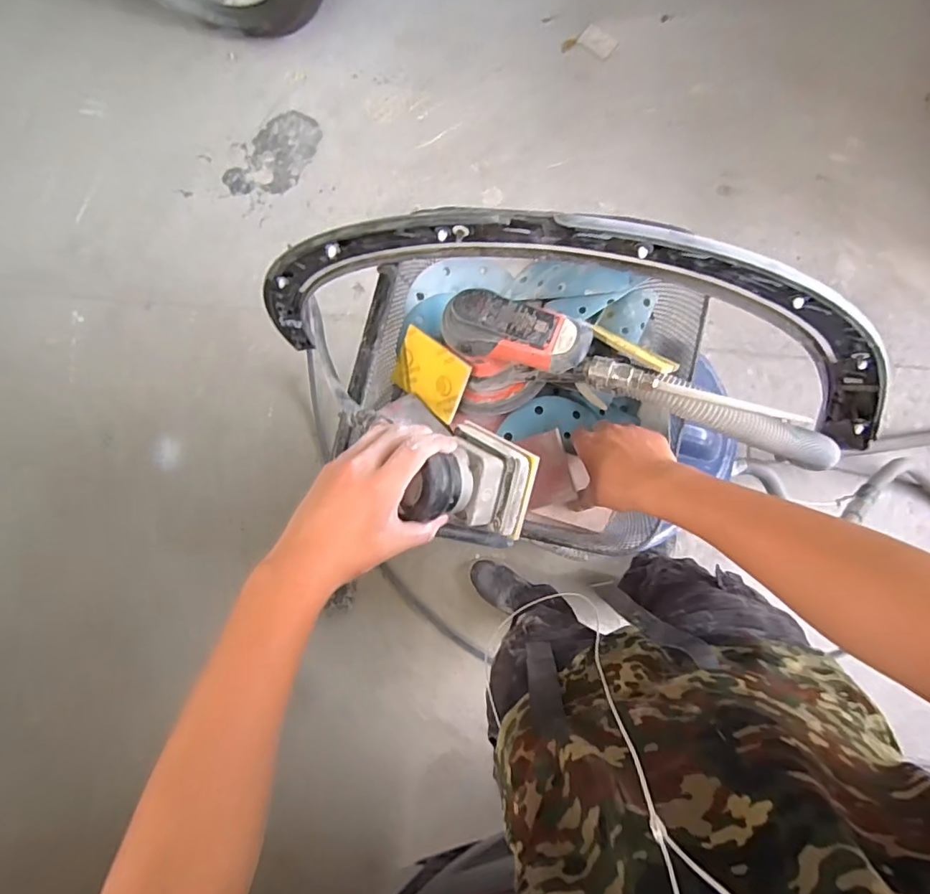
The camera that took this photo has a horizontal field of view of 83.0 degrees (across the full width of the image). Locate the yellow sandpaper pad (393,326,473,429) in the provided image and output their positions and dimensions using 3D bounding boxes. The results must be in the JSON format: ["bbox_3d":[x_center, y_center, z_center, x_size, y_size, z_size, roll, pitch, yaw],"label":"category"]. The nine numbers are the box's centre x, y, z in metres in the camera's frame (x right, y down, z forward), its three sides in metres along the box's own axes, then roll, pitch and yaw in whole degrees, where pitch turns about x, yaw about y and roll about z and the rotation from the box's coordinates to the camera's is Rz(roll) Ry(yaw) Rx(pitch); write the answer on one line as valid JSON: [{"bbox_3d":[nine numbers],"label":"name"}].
[{"bbox_3d":[-0.041,-0.085,0.612,0.101,0.007,0.074,37,119,22],"label":"yellow sandpaper pad"}]

